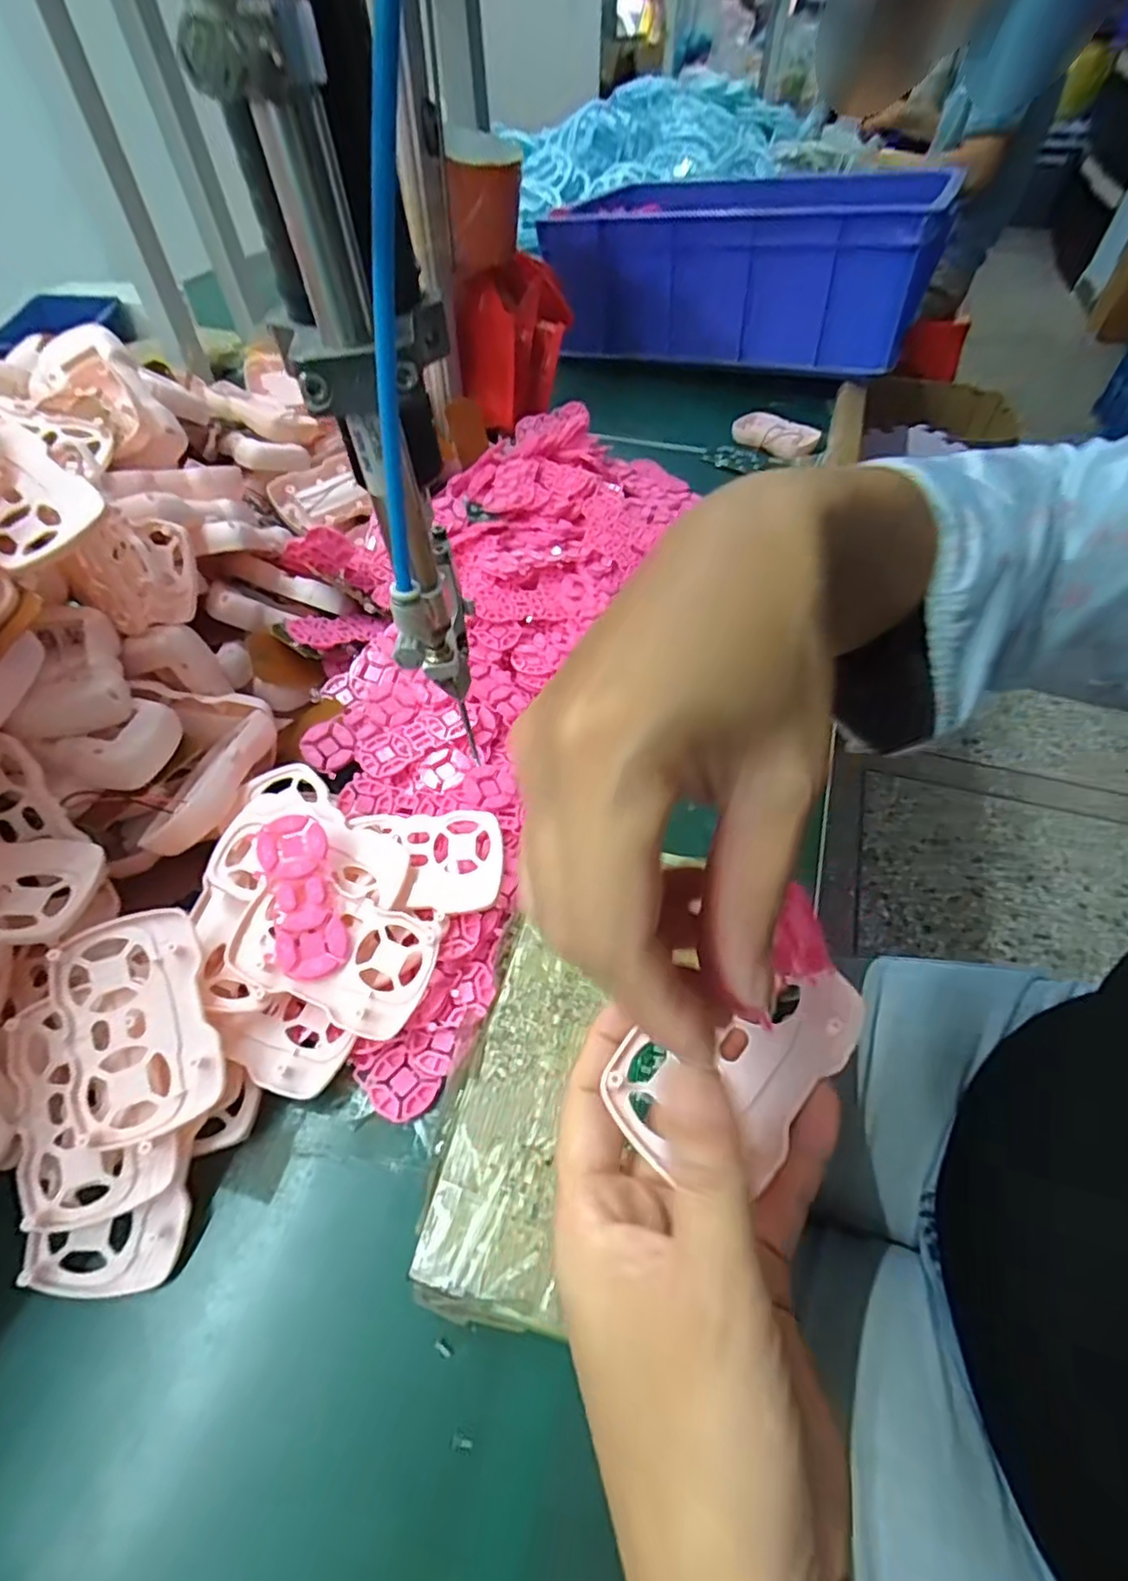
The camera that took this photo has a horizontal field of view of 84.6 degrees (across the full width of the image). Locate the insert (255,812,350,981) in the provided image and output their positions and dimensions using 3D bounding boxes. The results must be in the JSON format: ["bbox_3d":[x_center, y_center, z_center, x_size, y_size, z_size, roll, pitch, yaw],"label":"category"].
[{"bbox_3d":[-0.121,0.049,0.287,0.029,0.006,0.075,-14,80,-11],"label":"insert"}]

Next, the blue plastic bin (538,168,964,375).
[{"bbox_3d":[0.200,-0.606,0.729,0.409,0.151,0.234,17,54,13],"label":"blue plastic bin"}]

